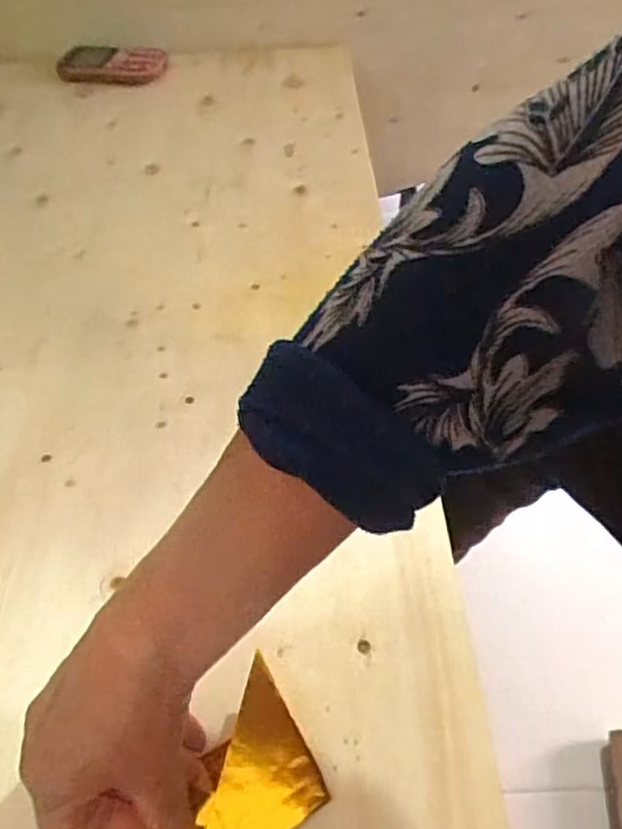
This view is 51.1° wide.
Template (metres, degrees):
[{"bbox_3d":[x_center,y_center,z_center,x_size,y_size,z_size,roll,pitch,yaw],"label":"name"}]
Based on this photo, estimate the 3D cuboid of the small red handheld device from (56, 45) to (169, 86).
[{"bbox_3d":[-0.251,-0.437,0.813,0.120,0.021,0.067,9,52,11],"label":"small red handheld device"}]

